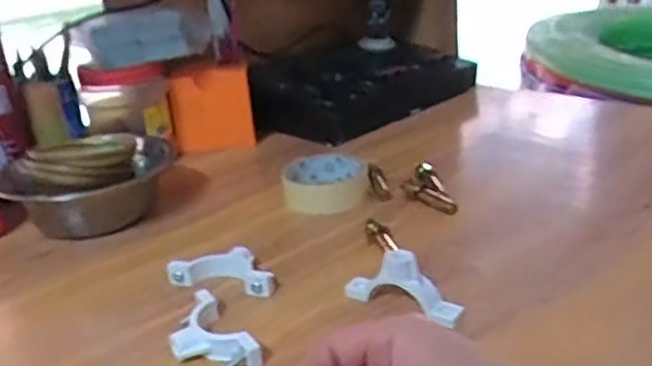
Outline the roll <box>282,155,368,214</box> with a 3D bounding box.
[{"bbox_3d":[-0.003,-0.003,0.683,0.087,0.031,0.087,-5,22,2],"label":"roll"}]

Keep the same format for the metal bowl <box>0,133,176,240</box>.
[{"bbox_3d":[-0.240,-0.001,0.680,0.159,0.080,0.145,-7,22,-3],"label":"metal bowl"}]

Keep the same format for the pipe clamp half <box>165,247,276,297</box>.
[{"bbox_3d":[-0.080,0.067,0.536,0.091,0.021,0.041,4,24,22],"label":"pipe clamp half"}]

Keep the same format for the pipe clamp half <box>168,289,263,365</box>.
[{"bbox_3d":[-0.082,0.102,0.453,0.044,0.020,0.089,-17,25,-26],"label":"pipe clamp half"}]

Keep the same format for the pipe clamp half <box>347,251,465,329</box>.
[{"bbox_3d":[0.052,0.068,0.473,0.086,0.048,0.017,11,27,35],"label":"pipe clamp half"}]

